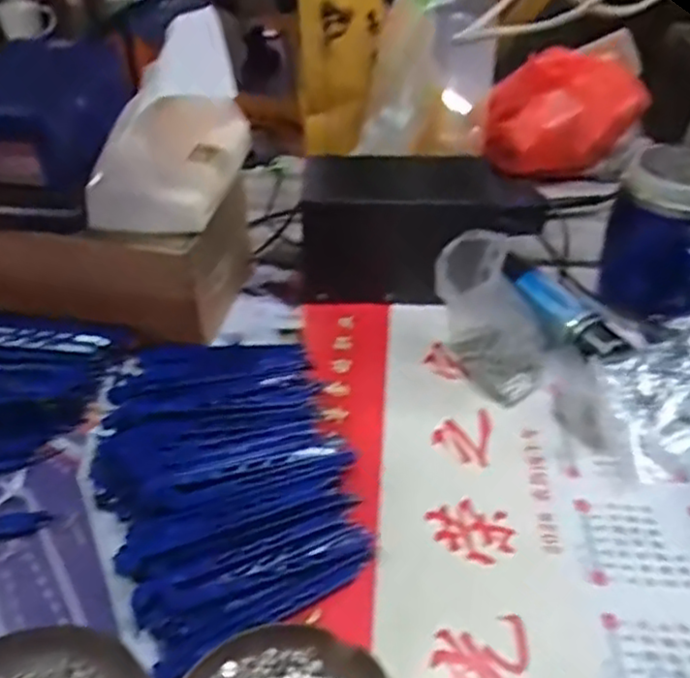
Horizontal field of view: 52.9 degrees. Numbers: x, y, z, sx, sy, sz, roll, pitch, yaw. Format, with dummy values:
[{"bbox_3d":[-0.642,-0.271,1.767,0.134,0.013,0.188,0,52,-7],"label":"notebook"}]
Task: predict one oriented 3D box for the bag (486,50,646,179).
[{"bbox_3d":[0.242,-0.251,0.788,0.138,0.119,0.106,-8,39,-11],"label":"bag"}]

